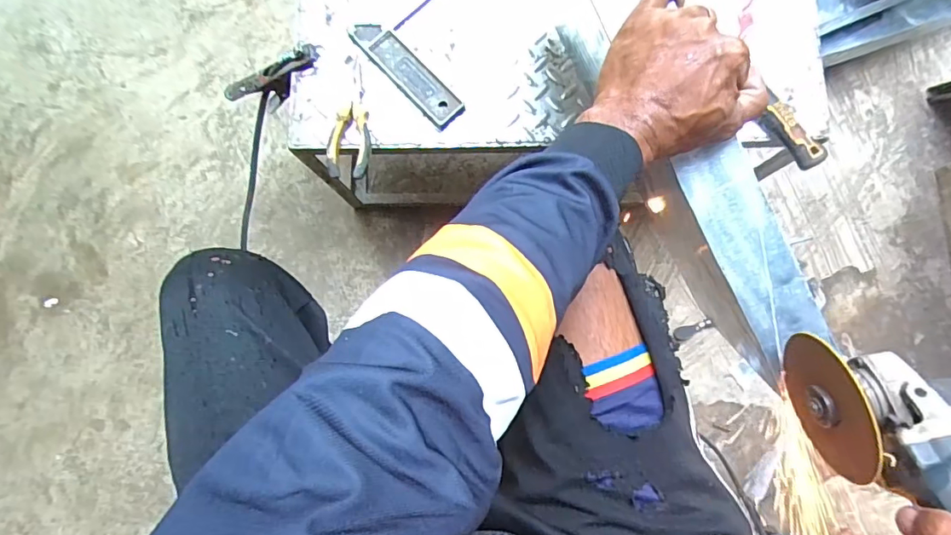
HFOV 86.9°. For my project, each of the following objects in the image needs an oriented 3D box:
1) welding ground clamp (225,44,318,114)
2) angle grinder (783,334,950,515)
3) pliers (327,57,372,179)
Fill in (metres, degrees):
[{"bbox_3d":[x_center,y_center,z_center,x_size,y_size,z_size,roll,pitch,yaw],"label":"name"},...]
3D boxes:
[{"bbox_3d":[-0.274,-0.254,0.690,0.158,0.052,0.048,-13,80,31],"label":"welding ground clamp"},{"bbox_3d":[0.294,0.168,0.302,0.076,0.085,0.276,-14,58,0],"label":"angle grinder"},{"bbox_3d":[-0.153,-0.188,0.635,0.051,0.017,0.150,6,82,2],"label":"pliers"}]

